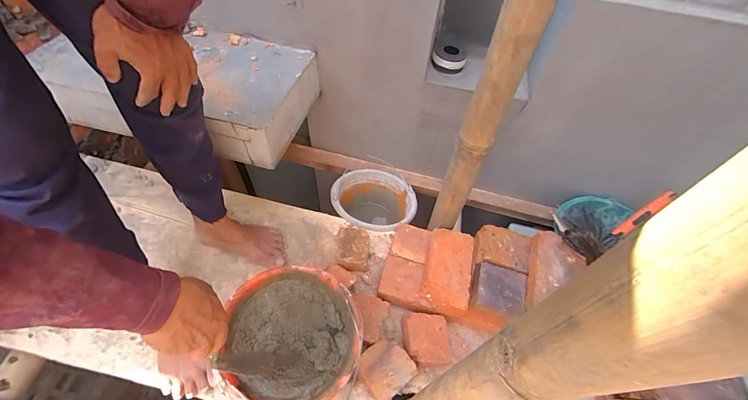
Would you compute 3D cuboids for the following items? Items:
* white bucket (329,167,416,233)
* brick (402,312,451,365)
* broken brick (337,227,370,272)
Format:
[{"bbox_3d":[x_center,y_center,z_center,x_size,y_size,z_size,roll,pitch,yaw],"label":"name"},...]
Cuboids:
[{"bbox_3d":[-0.005,0.031,1.012,0.246,0.177,0.229,1,55,-2],"label":"white bucket"},{"bbox_3d":[0.110,0.297,0.687,0.095,0.053,0.095,5,55,1],"label":"brick"},{"bbox_3d":[-0.050,0.123,0.800,0.079,0.050,0.111,-2,55,-4],"label":"broken brick"}]

